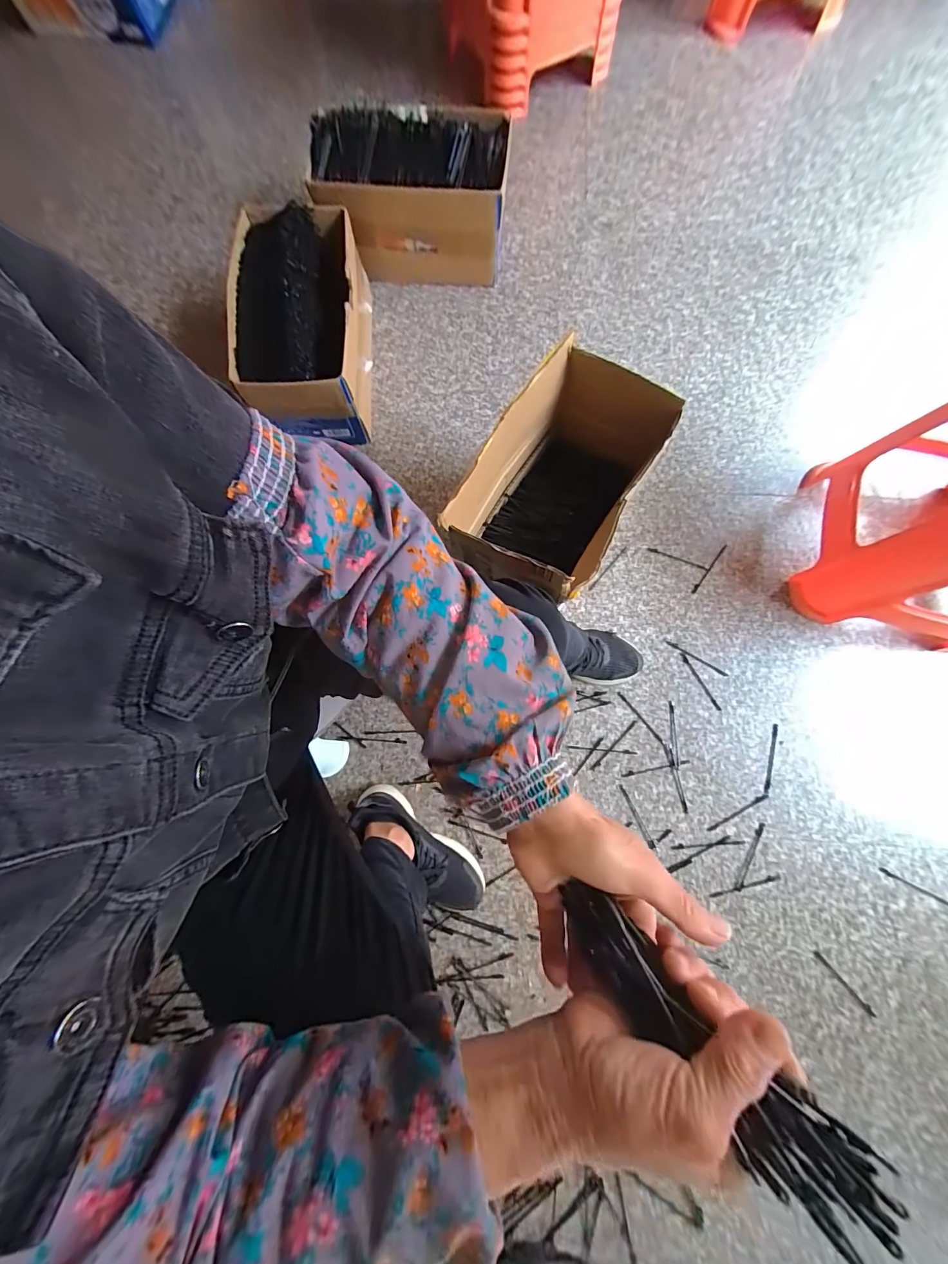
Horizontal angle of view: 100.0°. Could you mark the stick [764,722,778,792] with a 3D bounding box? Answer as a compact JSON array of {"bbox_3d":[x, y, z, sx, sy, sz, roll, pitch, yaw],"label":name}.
[{"bbox_3d":[0.513,0.219,0.687,0.008,0.004,0.119,15,79,4],"label":"stick"}]

